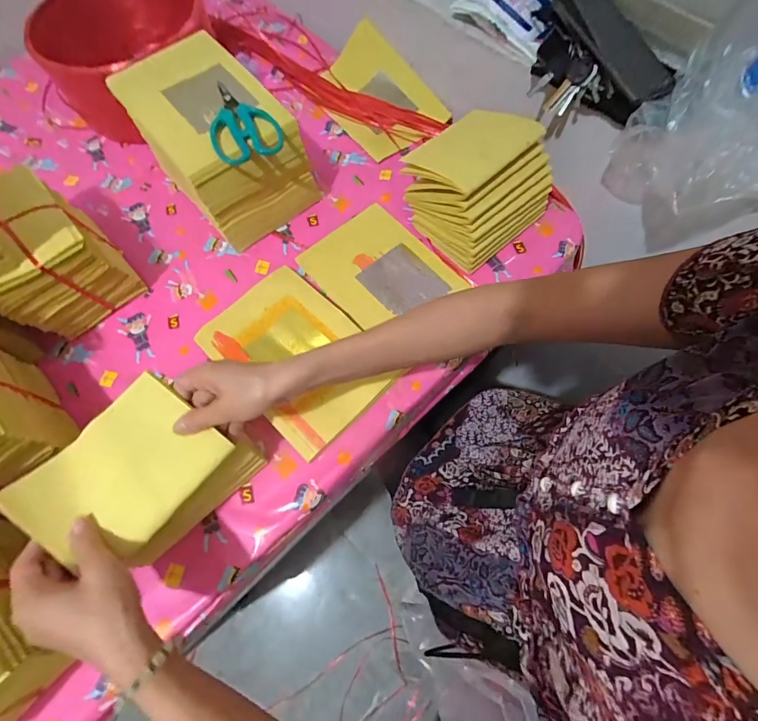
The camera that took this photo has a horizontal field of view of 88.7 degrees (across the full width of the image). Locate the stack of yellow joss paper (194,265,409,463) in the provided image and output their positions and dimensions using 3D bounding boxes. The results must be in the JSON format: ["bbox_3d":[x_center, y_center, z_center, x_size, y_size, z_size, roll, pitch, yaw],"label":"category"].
[{"bbox_3d":[-0.104,-0.008,0.506,0.231,0.031,0.162,43,74,14],"label":"stack of yellow joss paper"}]

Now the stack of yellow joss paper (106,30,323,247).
[{"bbox_3d":[-0.228,-0.317,0.569,0.162,0.144,0.246,-38,74,-14],"label":"stack of yellow joss paper"}]

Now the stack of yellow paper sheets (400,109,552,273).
[{"bbox_3d":[0.142,-0.245,0.540,0.160,0.109,0.151,-38,74,-14],"label":"stack of yellow paper sheets"}]

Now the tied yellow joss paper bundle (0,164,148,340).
[{"bbox_3d":[-0.429,-0.138,0.509,0.129,0.127,0.160,-37,73,-13],"label":"tied yellow joss paper bundle"}]

